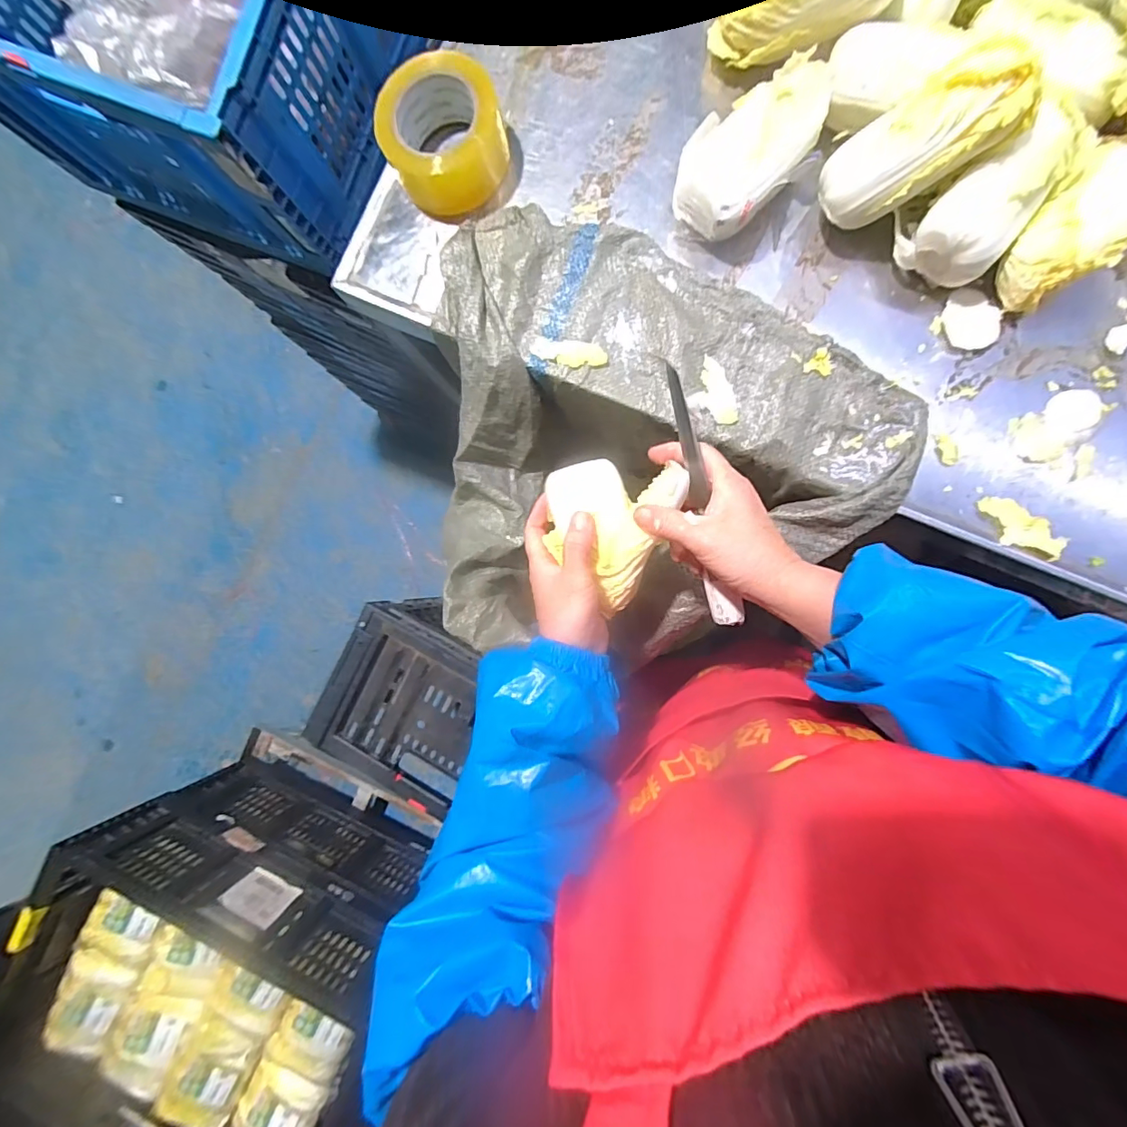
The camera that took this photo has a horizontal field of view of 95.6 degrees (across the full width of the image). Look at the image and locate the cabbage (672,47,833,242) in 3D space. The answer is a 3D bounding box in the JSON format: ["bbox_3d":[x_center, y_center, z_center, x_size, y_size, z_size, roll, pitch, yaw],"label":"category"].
[{"bbox_3d":[0.165,-0.362,0.451,0.087,0.066,0.145,42,93,6],"label":"cabbage"}]

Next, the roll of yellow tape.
[{"bbox_3d":[-0.111,-0.403,0.485,0.115,0.066,0.095,-34,85,4],"label":"roll of yellow tape"}]

